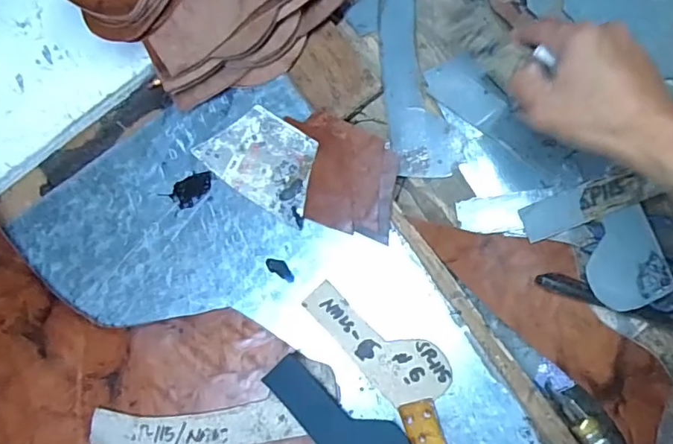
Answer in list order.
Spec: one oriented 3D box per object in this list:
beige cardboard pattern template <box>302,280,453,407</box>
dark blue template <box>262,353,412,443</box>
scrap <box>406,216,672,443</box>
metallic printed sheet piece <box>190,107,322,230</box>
[{"bbox_3d":[0.031,0.094,0.408,0.125,0.005,0.052,40,90,9],"label":"beige cardboard pattern template"},{"bbox_3d":[0.005,0.154,0.401,0.059,0.007,0.126,-41,81,1],"label":"dark blue template"},{"bbox_3d":[0.175,0.065,0.408,0.078,0.009,0.236,-43,78,-8],"label":"scrap"},{"bbox_3d":[-0.063,-0.055,0.447,0.113,0.004,0.072,33,92,14],"label":"metallic printed sheet piece"}]

